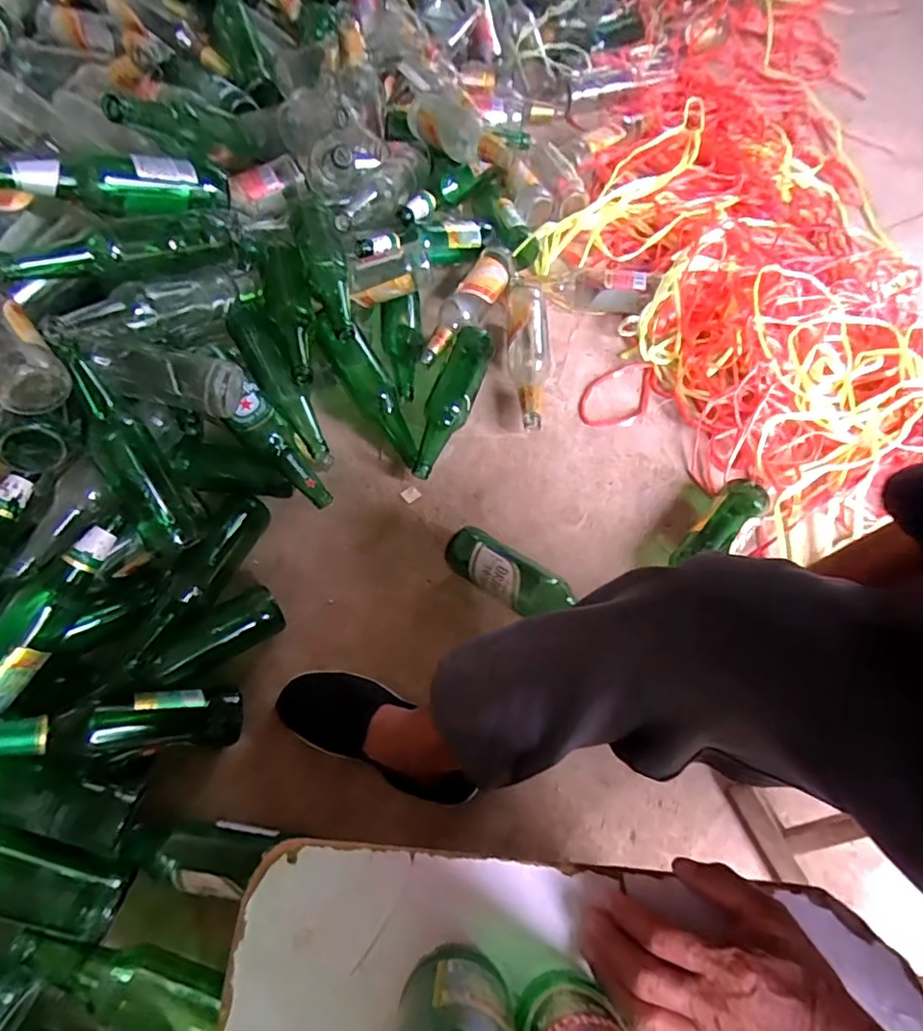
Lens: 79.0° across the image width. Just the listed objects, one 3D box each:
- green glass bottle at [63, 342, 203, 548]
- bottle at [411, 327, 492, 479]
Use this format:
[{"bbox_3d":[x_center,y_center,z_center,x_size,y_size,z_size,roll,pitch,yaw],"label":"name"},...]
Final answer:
[{"bbox_3d":[-0.388,-0.072,0.650,0.062,0.060,0.242,-28,104,-13],"label":"green glass bottle"},{"bbox_3d":[-0.015,-0.176,0.858,0.067,0.060,0.263,18,66,7],"label":"bottle"}]

